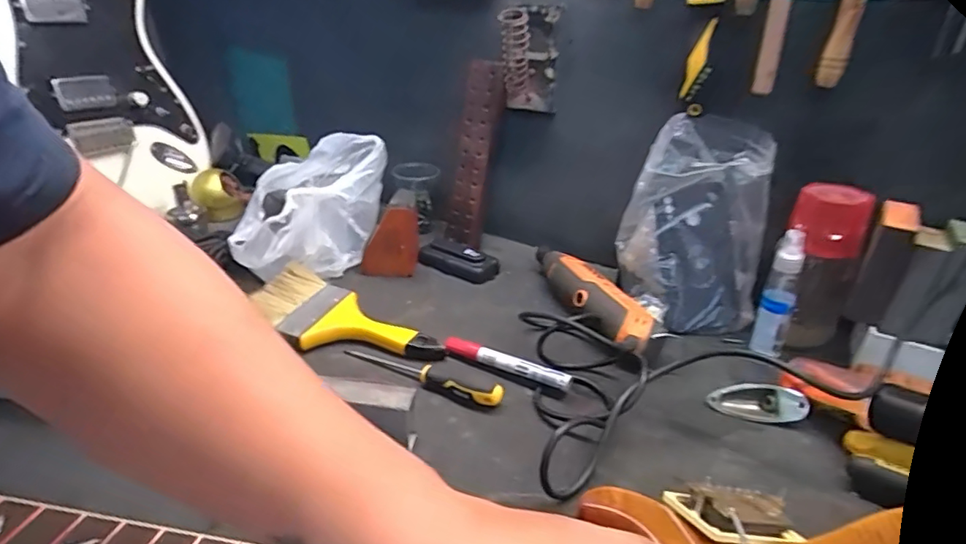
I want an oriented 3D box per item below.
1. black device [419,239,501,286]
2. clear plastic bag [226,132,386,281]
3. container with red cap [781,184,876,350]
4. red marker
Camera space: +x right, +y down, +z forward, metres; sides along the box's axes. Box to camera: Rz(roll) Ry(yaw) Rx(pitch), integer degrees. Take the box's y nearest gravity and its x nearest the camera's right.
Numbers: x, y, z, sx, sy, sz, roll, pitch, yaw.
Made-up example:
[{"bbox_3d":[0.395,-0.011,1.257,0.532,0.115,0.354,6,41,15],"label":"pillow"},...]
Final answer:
[{"bbox_3d":[-0.033,-0.016,0.718,0.106,0.035,0.033,15,30,26],"label":"black device"},{"bbox_3d":[-0.217,-0.074,0.677,0.181,0.148,0.138,-2,27,-6],"label":"clear plastic bag"},{"bbox_3d":[0.337,0.006,0.558,0.069,0.182,0.062,21,33,34],"label":"container with red cap"},{"bbox_3d":[0.022,0.088,0.532,0.130,0.013,0.012,14,29,24],"label":"red marker"}]

